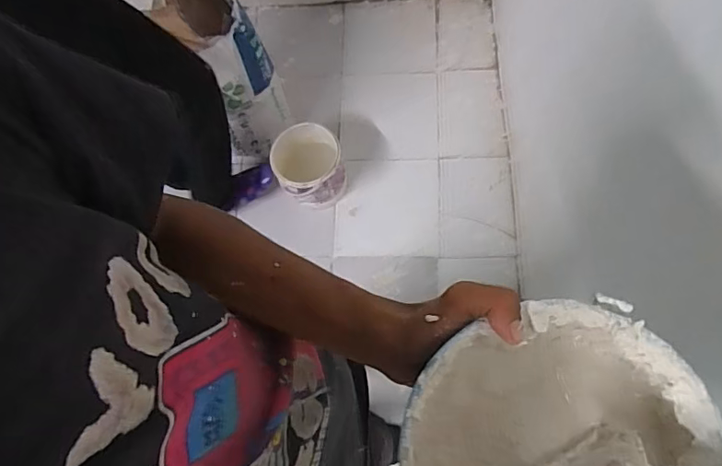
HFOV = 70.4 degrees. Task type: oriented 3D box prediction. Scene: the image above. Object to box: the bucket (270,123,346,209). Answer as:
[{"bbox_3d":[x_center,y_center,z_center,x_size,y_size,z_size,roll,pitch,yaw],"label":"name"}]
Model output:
[{"bbox_3d":[-0.146,-0.182,1.439,0.183,0.194,0.181,-2,71,5],"label":"bucket"}]

